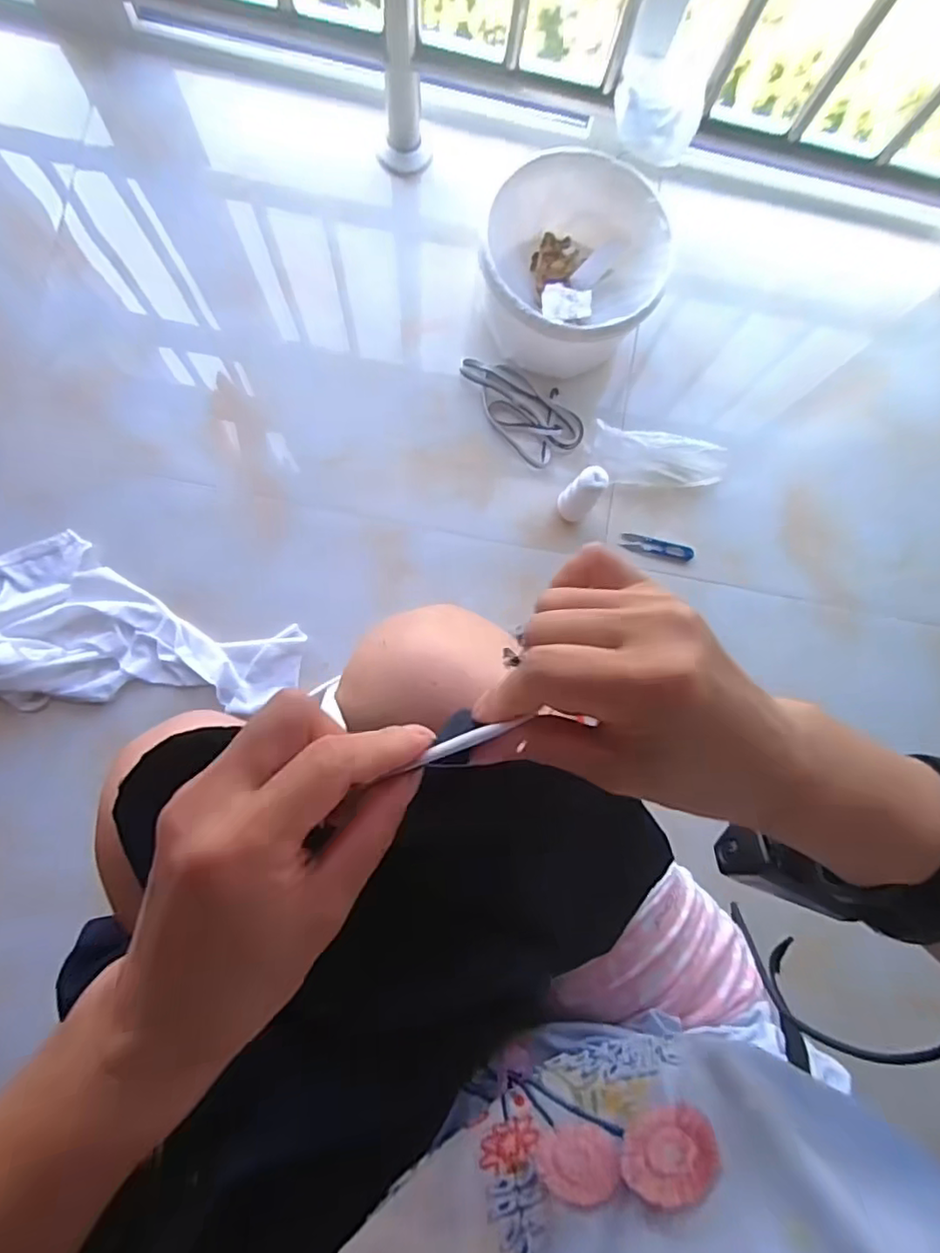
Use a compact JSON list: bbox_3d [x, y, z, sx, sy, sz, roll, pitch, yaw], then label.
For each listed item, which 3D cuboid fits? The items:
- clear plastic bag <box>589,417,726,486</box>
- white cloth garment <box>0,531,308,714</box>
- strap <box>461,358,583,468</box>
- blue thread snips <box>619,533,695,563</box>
[{"bbox_3d":[0.256,-0.229,0.824,0.189,0.049,0.061,3,85,-4],"label":"clear plastic bag"},{"bbox_3d":[-0.451,0.007,0.758,0.463,0.063,0.214,11,84,-4],"label":"white cloth garment"},{"bbox_3d":[0.071,-0.307,0.831,0.099,0.005,0.178,-34,88,-6],"label":"strap"},{"bbox_3d":[0.257,-0.110,0.835,0.100,0.009,0.026,11,84,-4],"label":"blue thread snips"}]

